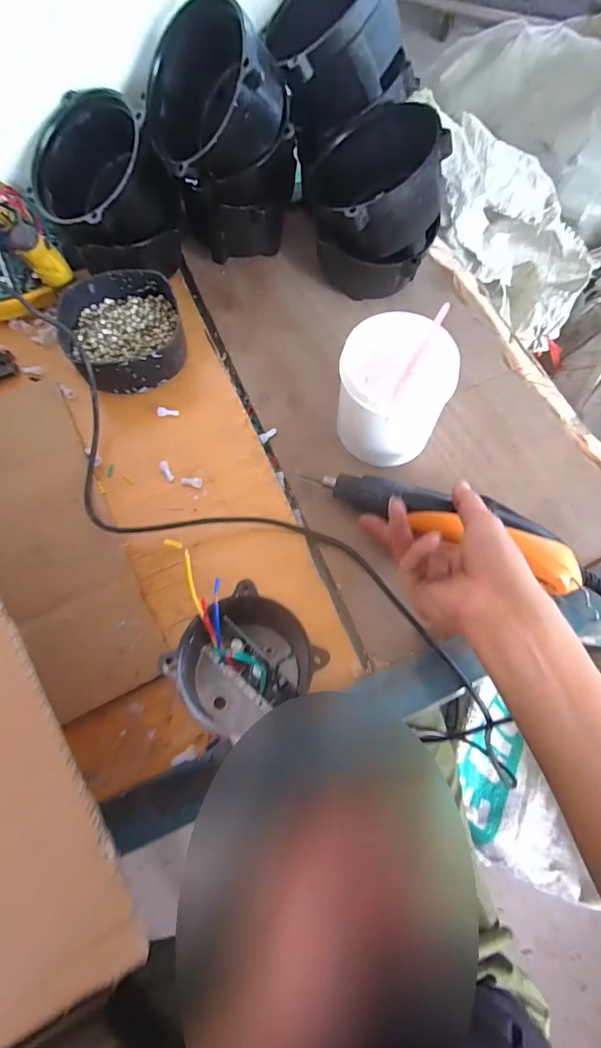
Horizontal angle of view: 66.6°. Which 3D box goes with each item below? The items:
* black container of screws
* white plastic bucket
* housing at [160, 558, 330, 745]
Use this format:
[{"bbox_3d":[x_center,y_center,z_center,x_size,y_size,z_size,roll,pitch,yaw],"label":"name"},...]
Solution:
[{"bbox_3d":[-0.182,-0.200,0.478,0.114,0.052,0.125,0,68,0],"label":"black container of screws"},{"bbox_3d":[0.083,-0.110,0.415,0.097,0.120,0.084,4,68,2],"label":"white plastic bucket"},{"bbox_3d":[-0.039,0.105,0.349,0.099,0.070,0.086,-38,73,-14],"label":"housing"}]

